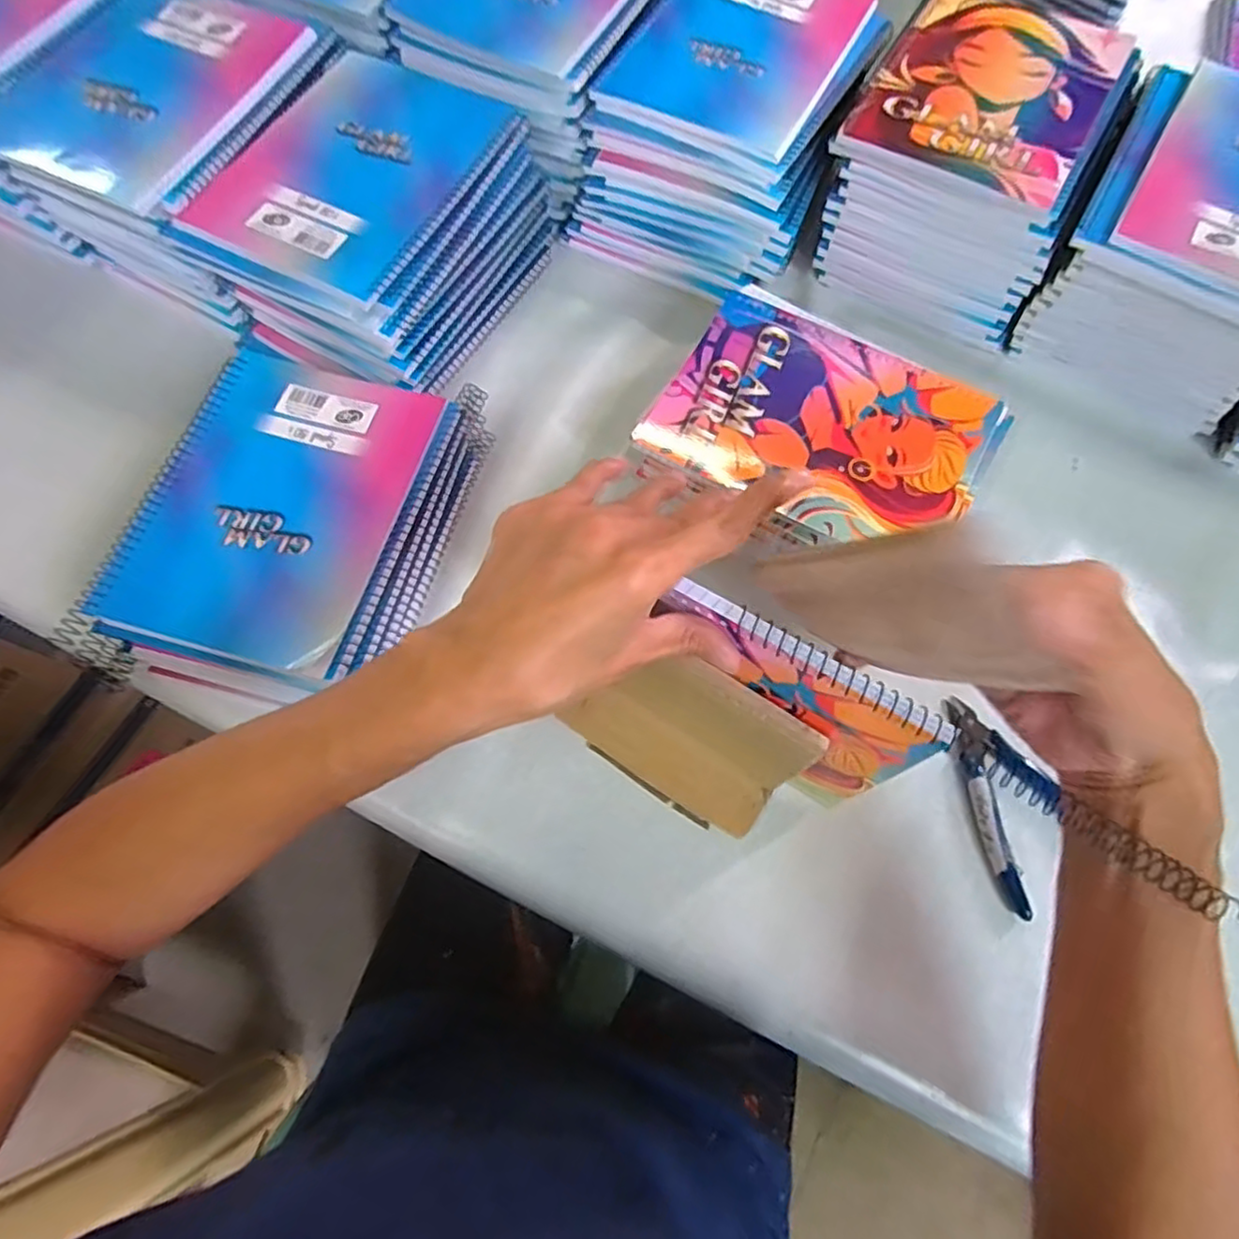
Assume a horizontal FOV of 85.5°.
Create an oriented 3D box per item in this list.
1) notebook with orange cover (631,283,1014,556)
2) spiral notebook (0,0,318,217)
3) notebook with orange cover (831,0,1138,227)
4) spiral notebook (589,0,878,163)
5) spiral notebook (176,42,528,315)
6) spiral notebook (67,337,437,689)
[{"bbox_3d":[0.128,-0.120,0.427,0.199,0.007,0.163,31,72,10],"label":"notebook with orange cover"},{"bbox_3d":[-0.331,-0.367,0.451,0.172,0.017,0.198,24,71,7],"label":"spiral notebook"},{"bbox_3d":[0.260,-0.374,0.468,0.147,0.012,0.193,29,71,9],"label":"notebook with orange cover"},{"bbox_3d":[0.087,-0.422,0.496,0.148,0.017,0.188,25,71,8],"label":"spiral notebook"},{"bbox_3d":[-0.175,-0.306,0.453,0.148,0.016,0.193,26,71,8],"label":"spiral notebook"},{"bbox_3d":[-0.207,-0.074,0.409,0.146,0.013,0.196,14,70,4],"label":"spiral notebook"}]

